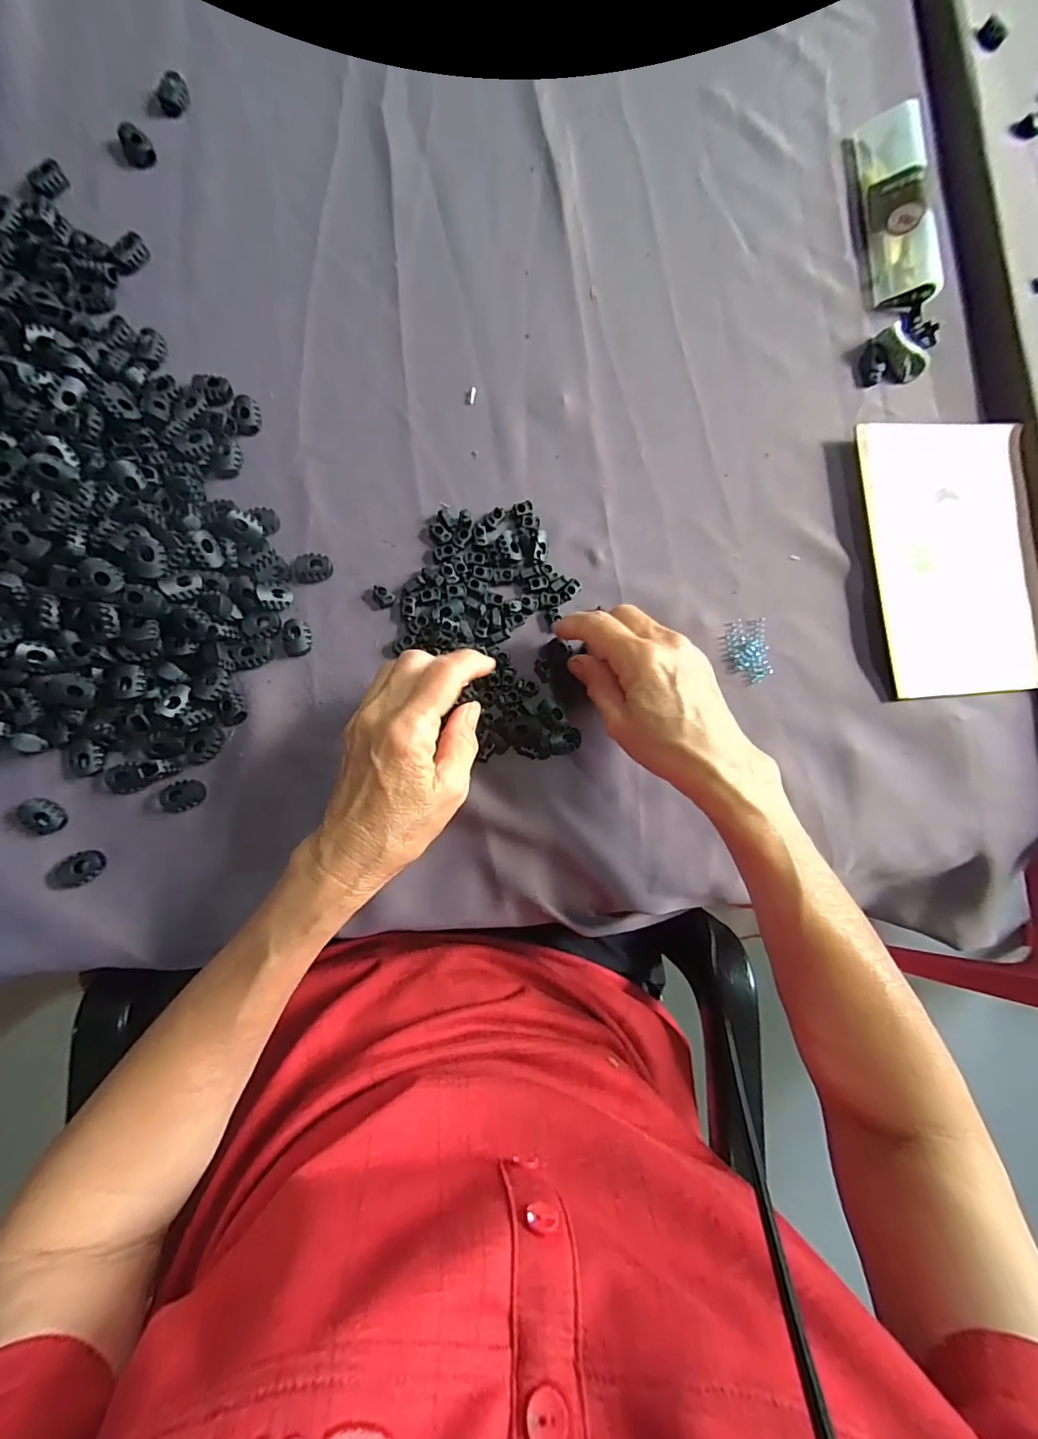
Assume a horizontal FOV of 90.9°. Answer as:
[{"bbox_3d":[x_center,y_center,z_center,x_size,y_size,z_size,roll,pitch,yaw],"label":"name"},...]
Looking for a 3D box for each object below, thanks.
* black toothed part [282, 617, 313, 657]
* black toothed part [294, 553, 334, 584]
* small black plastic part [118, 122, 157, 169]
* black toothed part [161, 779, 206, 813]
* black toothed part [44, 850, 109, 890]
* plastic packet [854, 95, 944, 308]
[{"bbox_3d":[-0.140,-0.052,0.322,0.017,0.006,0.023,-7,86,-8],"label":"black toothed part"},{"bbox_3d":[-0.132,-0.098,0.327,0.023,0.007,0.017,-12,86,-9],"label":"black toothed part"},{"bbox_3d":[-0.250,-0.374,0.333,0.018,0.012,0.019,-26,89,-9],"label":"small black plastic part"},{"bbox_3d":[-0.196,0.044,0.299,0.023,0.006,0.017,-18,87,-9],"label":"black toothed part"},{"bbox_3d":[-0.252,0.086,0.289,0.030,0.007,0.017,-27,89,-9],"label":"black toothed part"},{"bbox_3d":[0.299,-0.410,0.401,0.041,0.023,0.158,-3,85,-8],"label":"plastic packet"}]

